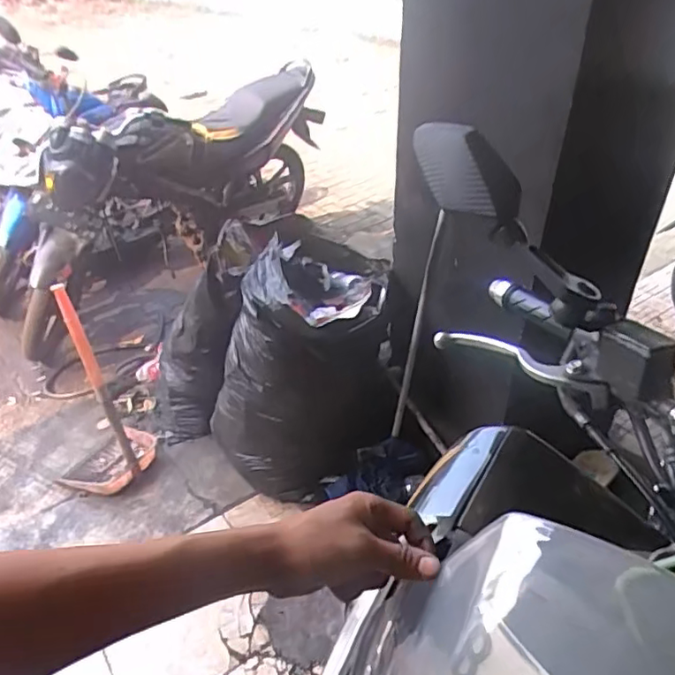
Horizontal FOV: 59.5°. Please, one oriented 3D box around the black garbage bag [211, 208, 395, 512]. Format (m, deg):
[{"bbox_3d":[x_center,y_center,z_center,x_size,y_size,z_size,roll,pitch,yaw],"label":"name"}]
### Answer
[{"bbox_3d":[-0.096,0.098,1.665,0.532,0.607,0.339,-13,39,-14],"label":"black garbage bag"}]

